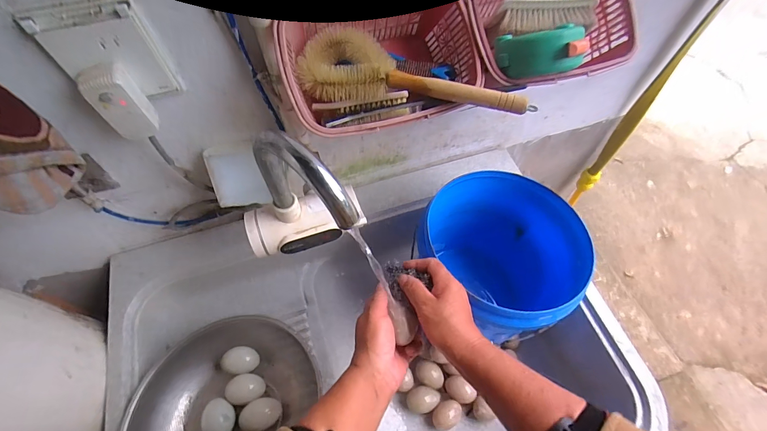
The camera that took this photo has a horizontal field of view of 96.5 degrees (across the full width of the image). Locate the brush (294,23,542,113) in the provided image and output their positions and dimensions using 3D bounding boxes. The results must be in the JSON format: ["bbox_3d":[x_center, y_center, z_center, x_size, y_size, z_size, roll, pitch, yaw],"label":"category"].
[{"bbox_3d":[0.029,-0.154,0.374,0.247,0.040,0.074,11,59,5],"label":"brush"}]

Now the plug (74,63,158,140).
[{"bbox_3d":[-0.287,-0.118,0.376,0.051,0.087,0.037,-12,60,-9],"label":"plug"}]

